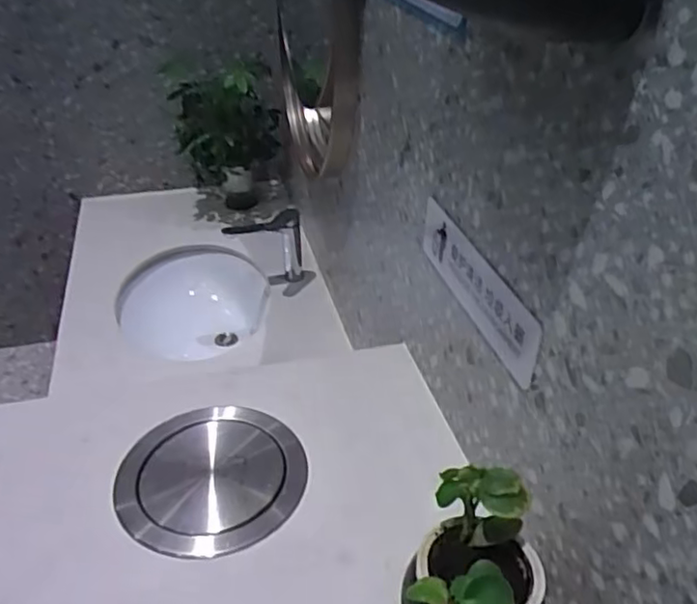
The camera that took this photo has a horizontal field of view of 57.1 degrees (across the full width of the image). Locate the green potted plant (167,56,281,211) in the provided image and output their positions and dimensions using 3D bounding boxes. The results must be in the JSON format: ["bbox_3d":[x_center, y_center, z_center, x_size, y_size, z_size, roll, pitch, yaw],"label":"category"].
[{"bbox_3d":[-0.315,-0.408,1.702,0.252,0.391,0.225,-7,35,-11],"label":"green potted plant"}]

